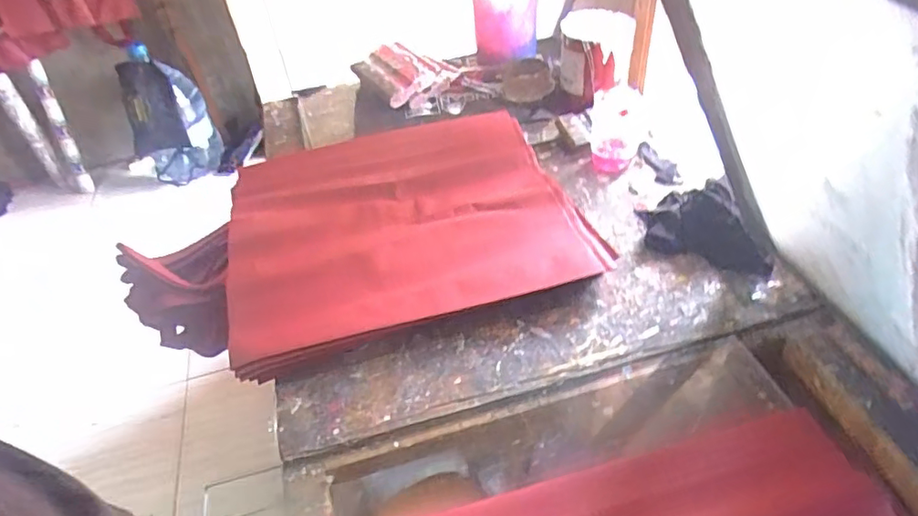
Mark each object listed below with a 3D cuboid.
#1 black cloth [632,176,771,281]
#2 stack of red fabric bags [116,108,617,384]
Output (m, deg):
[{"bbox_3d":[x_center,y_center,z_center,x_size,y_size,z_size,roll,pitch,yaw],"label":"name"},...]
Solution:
[{"bbox_3d":[0.317,-0.049,0.720,0.169,0.051,0.119,20,49,25],"label":"black cloth"},{"bbox_3d":[-0.136,-0.040,0.761,0.568,0.054,0.400,-16,44,-11],"label":"stack of red fabric bags"}]

